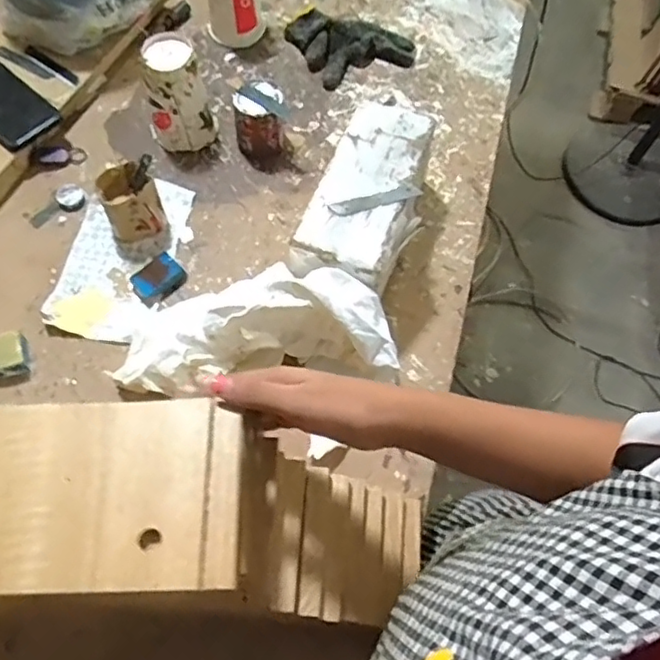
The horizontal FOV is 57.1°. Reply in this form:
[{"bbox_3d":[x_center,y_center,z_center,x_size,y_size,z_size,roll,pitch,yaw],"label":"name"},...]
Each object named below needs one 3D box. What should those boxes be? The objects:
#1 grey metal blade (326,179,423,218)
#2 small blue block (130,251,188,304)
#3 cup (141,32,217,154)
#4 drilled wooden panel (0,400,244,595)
[{"bbox_3d":[0.049,-0.137,0.642,0.098,0.006,0.022,-18,66,-14],"label":"grey metal blade"},{"bbox_3d":[-0.198,-0.060,0.703,0.055,0.022,0.035,-40,73,-22],"label":"small blue block"},{"bbox_3d":[-0.194,-0.296,0.768,0.072,0.129,0.068,2,63,-5],"label":"cup"},{"bbox_3d":[-0.193,0.105,0.391,0.266,0.011,0.119,-1,61,-2],"label":"drilled wooden panel"}]

